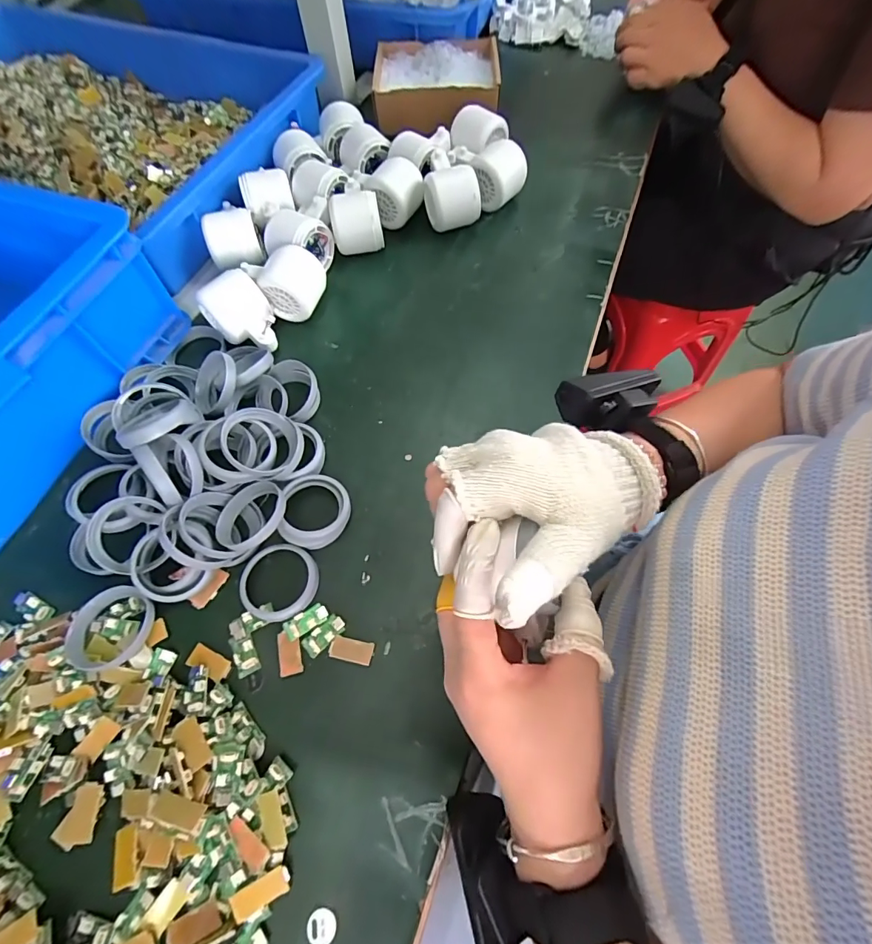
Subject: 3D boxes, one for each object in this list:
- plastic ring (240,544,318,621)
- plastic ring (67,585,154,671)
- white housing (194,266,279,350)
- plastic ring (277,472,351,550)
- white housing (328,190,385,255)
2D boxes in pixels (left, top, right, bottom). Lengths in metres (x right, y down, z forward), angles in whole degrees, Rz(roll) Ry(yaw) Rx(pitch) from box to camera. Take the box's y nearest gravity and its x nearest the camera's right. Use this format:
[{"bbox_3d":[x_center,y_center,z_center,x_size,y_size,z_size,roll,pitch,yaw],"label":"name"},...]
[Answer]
[{"bbox_3d":[-0.122,0.086,0.343,0.059,0.008,0.058,0,65,0],"label":"plastic ring"},{"bbox_3d":[-0.237,0.113,0.321,0.057,0.012,0.057,0,65,0],"label":"plastic ring"},{"bbox_3d":[-0.190,-0.151,0.428,0.058,0.050,0.071,-30,69,-13],"label":"white housing"},{"bbox_3d":[-0.098,0.032,0.362,0.053,0.022,0.061,-2,65,-1],"label":"plastic ring"},{"bbox_3d":[-0.087,-0.276,0.484,0.054,0.046,0.049,-7,66,-3],"label":"white housing"}]

